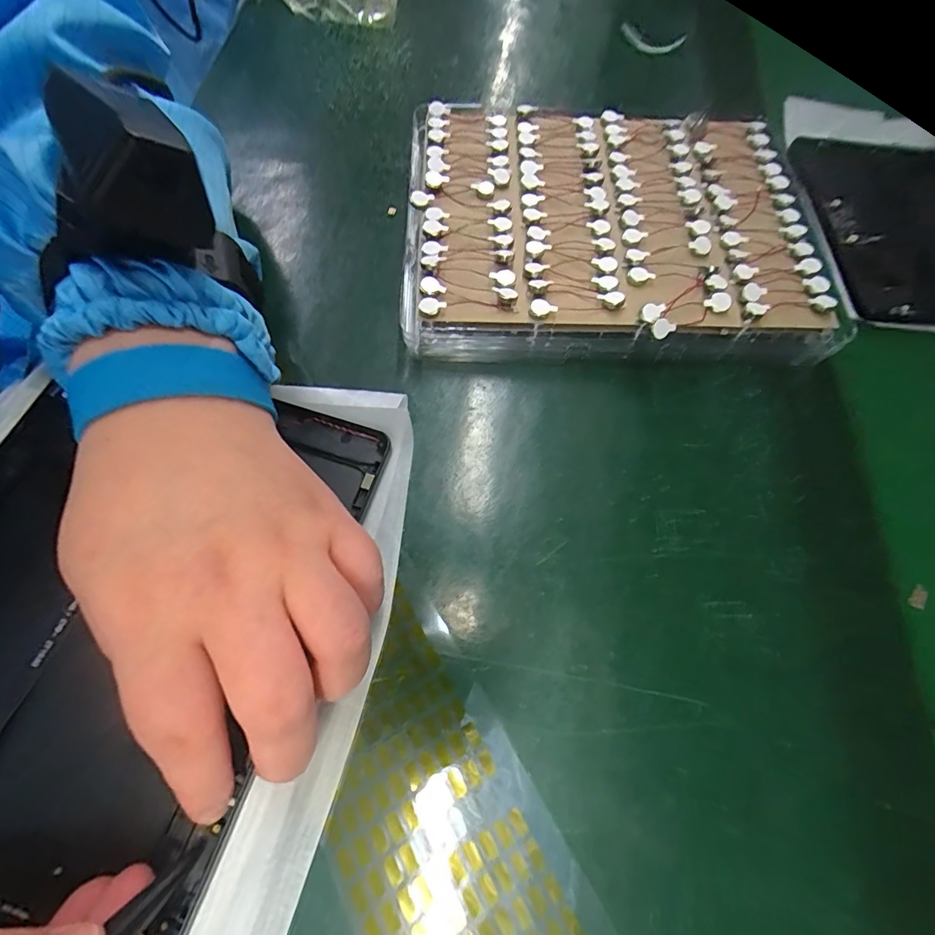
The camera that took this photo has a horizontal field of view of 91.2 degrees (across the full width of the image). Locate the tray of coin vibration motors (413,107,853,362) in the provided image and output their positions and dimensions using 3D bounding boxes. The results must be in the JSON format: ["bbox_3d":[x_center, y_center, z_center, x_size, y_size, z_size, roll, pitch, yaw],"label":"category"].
[{"bbox_3d":[0.071,-0.129,0.243,0.198,0.039,0.157,2,67,-1],"label":"tray of coin vibration motors"}]

